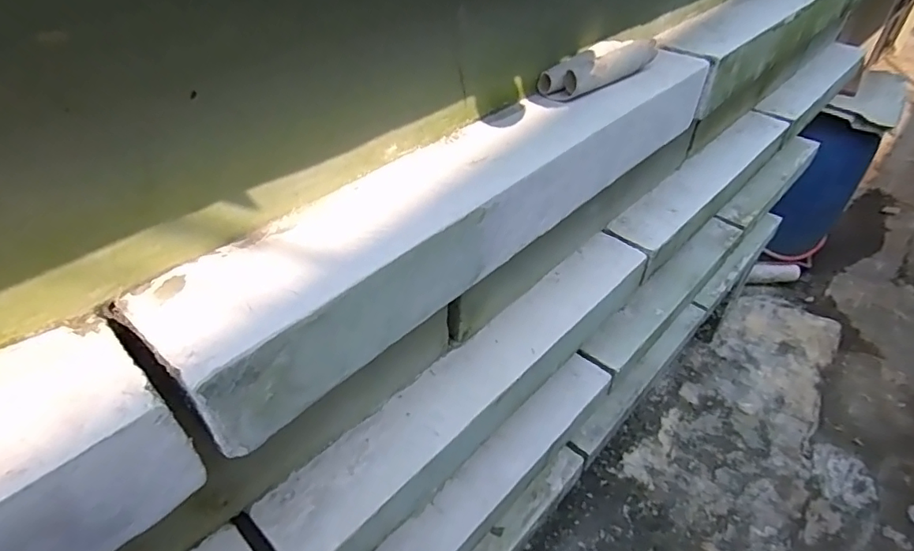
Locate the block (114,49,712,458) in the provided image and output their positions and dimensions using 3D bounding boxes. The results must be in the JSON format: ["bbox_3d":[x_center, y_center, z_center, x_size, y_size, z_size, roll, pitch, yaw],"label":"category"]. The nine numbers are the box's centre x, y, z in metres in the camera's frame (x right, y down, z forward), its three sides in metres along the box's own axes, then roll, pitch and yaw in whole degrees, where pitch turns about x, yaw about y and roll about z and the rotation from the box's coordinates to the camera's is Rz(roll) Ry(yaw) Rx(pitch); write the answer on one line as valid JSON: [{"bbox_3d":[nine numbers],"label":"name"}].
[{"bbox_3d":[0.044,-0.075,0.448,0.100,0.085,0.584,32,50,32],"label":"block"}]

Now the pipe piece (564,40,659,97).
[{"bbox_3d":[0.152,-0.205,0.509,0.126,0.024,0.020,-29,48,-29],"label":"pipe piece"}]

